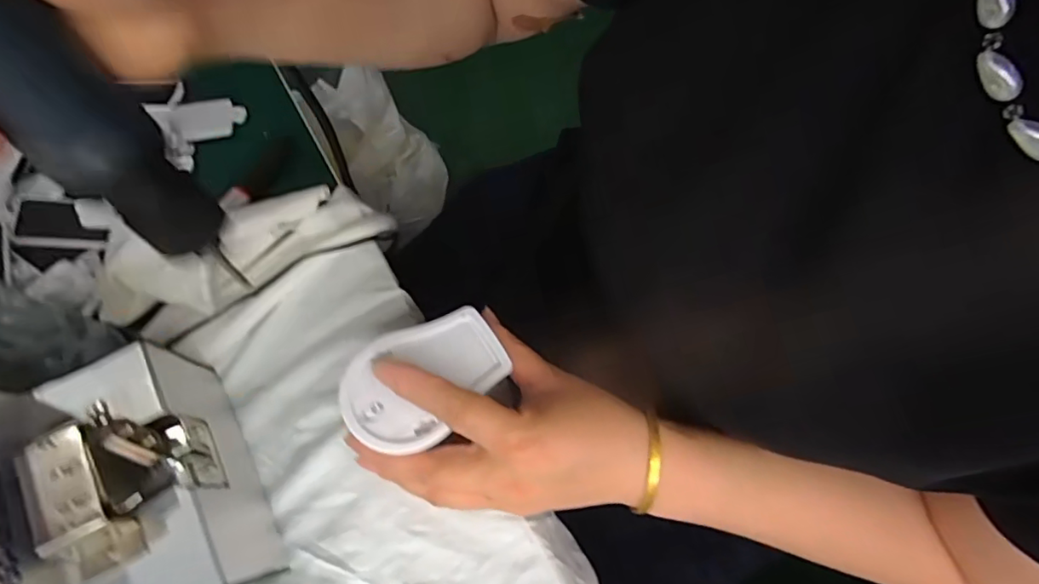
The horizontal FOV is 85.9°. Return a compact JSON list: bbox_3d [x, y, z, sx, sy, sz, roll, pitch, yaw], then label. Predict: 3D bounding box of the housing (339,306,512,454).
[{"bbox_3d":[-0.050,0.047,0.298,0.086,0.011,0.061,-22,73,-10],"label":"housing"}]

